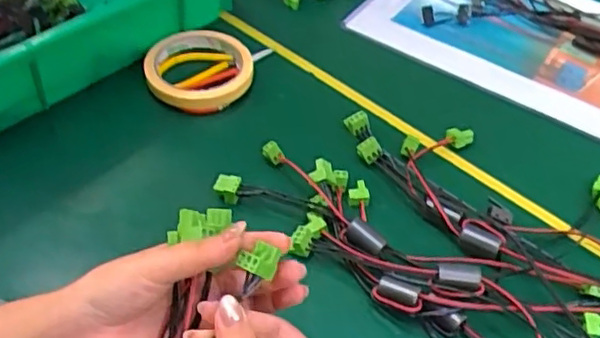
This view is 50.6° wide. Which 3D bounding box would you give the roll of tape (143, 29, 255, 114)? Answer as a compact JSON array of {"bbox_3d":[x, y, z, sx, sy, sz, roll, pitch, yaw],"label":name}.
[{"bbox_3d":[-0.088,-0.091,0.575,0.087,0.032,0.098,17,46,9],"label":"roll of tape"}]

